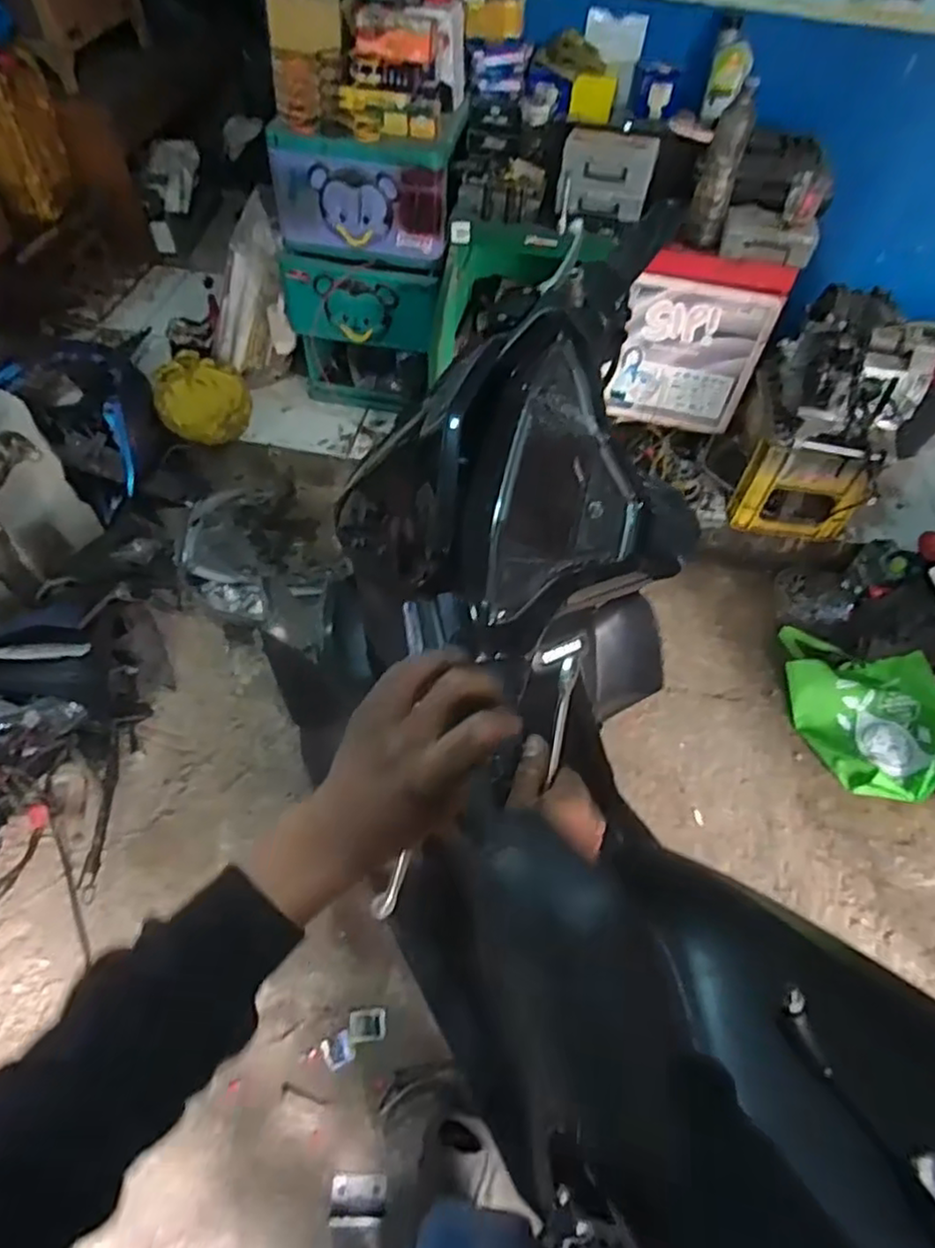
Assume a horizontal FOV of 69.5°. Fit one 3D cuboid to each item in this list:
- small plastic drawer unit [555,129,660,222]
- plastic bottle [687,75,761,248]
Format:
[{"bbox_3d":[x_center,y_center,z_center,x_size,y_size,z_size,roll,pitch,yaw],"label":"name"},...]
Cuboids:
[{"bbox_3d":[0.300,-0.978,1.469,0.201,0.133,0.112,10,54,4],"label":"small plastic drawer unit"},{"bbox_3d":[0.532,-0.952,1.415,0.082,0.281,0.085,18,55,9],"label":"plastic bottle"}]

